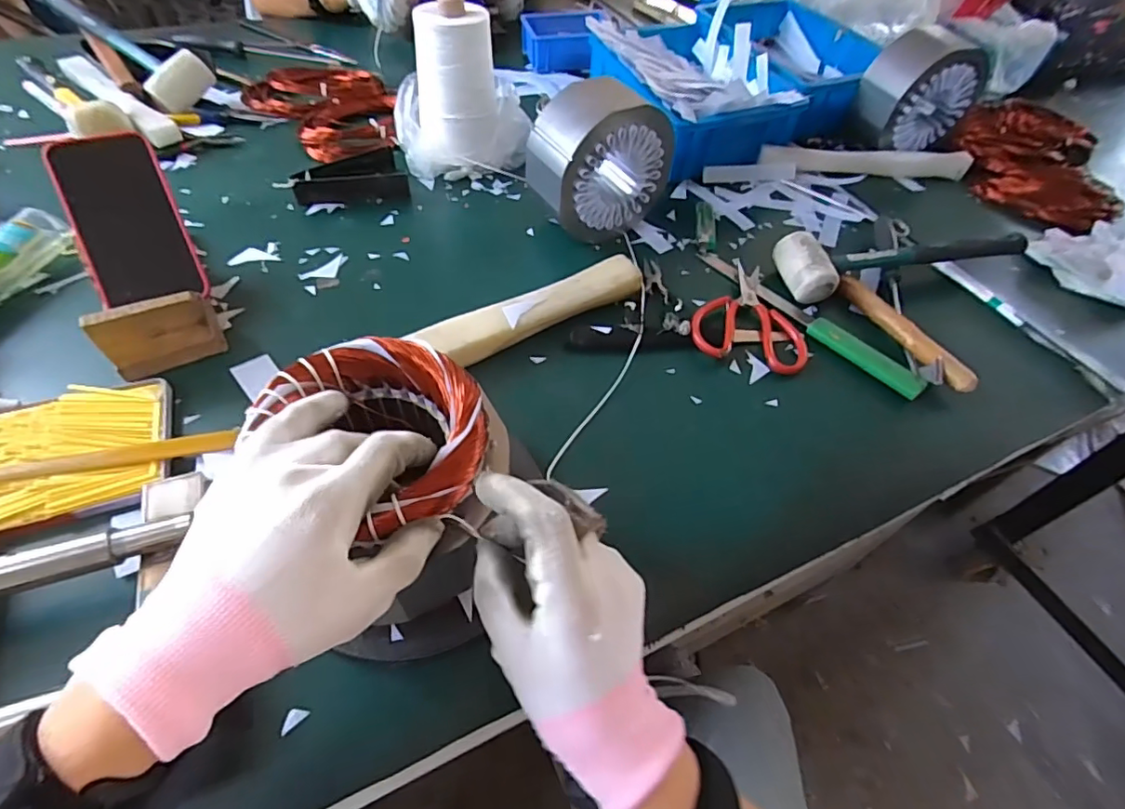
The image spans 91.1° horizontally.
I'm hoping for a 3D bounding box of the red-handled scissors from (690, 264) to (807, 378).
[{"bbox_3d":[0.196,-0.096,0.571,0.113,0.010,0.140,14,53,6],"label":"red-handled scissors"}]

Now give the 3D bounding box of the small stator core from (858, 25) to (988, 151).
[{"bbox_3d":[0.468,-0.422,0.734,0.129,0.122,0.094,-8,54,-12],"label":"small stator core"}]

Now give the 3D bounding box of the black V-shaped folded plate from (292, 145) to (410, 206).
[{"bbox_3d":[-0.257,-0.281,0.672,0.128,0.033,0.072,-11,54,-14],"label":"black V-shaped folded plate"}]

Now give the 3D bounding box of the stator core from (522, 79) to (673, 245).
[{"bbox_3d":[0.039,-0.266,0.603,0.147,0.152,0.074,-24,58,-22],"label":"stator core"}]

